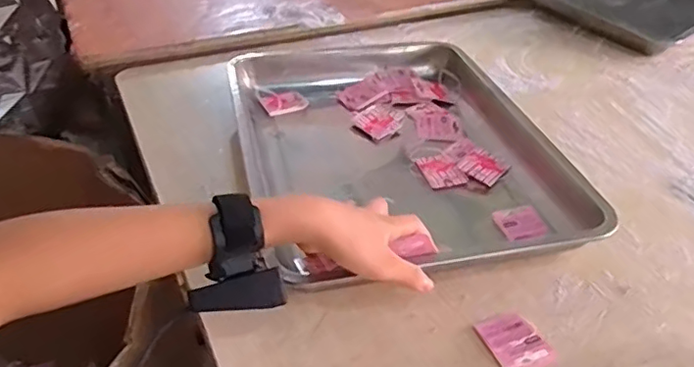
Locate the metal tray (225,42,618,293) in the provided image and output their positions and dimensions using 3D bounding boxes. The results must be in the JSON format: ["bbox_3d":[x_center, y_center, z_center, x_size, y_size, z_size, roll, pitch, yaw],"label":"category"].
[{"bbox_3d":[0.052,-0.052,0.675,0.348,0.057,0.456,-8,39,-13],"label":"metal tray"}]

